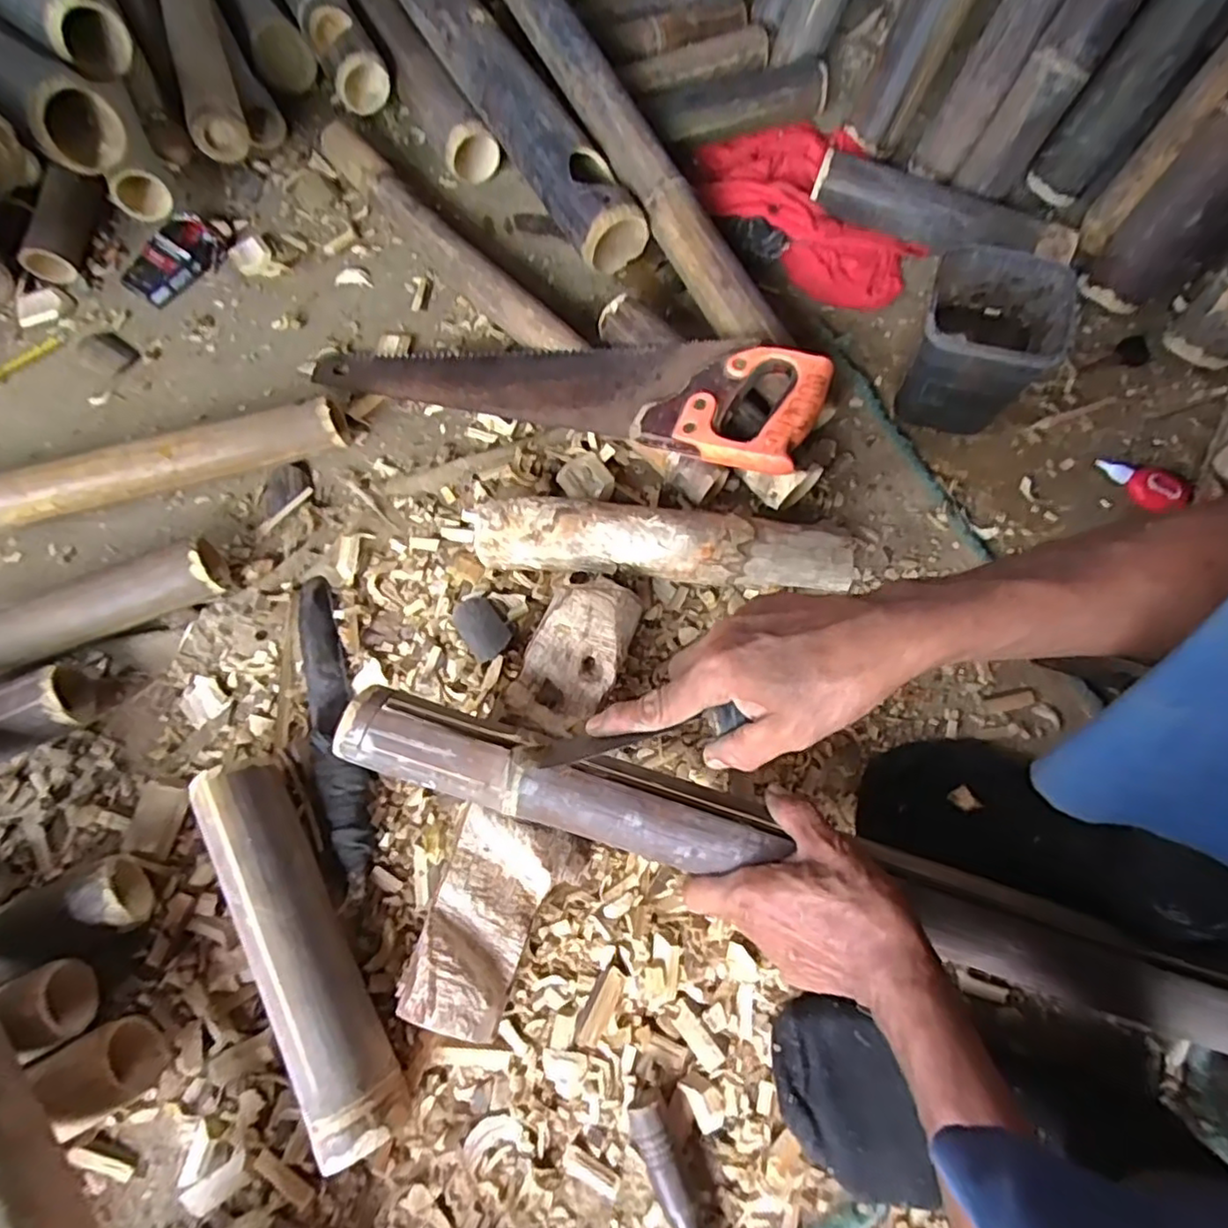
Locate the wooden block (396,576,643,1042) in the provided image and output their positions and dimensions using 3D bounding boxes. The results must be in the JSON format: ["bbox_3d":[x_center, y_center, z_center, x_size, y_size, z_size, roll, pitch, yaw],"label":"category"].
[{"bbox_3d":[-0.058,0.129,0.503,0.084,0.059,0.330,15,69,7],"label":"wooden block"}]

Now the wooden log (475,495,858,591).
[{"bbox_3d":[0.042,-0.056,0.578,0.319,0.062,0.056,5,68,3],"label":"wooden log"}]

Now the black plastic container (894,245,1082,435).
[{"bbox_3d":[0.339,-0.249,0.622,0.121,0.128,0.141,18,69,8],"label":"black plastic container"}]

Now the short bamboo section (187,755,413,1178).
[{"bbox_3d":[-0.221,0.229,0.465,0.057,0.063,0.270,-29,70,-10],"label":"short bamboo section"}]

